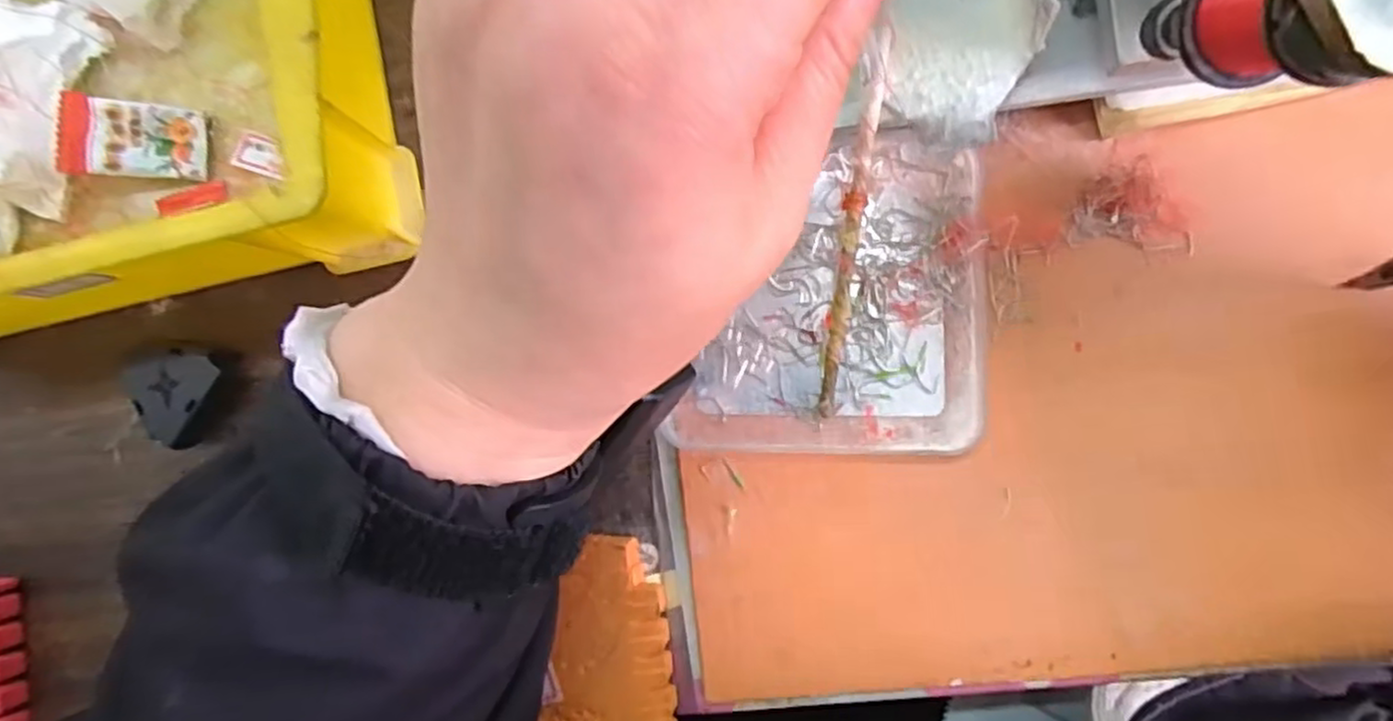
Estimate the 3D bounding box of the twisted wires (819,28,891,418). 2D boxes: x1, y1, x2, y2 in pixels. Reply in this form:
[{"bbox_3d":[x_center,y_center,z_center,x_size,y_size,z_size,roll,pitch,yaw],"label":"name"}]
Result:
[{"bbox_3d":[0.050,-0.042,0.237,0.007,0.004,0.120,9,98,8],"label":"twisted wires"}]

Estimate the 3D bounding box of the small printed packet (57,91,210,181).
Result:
[{"bbox_3d":[-0.212,-0.084,0.277,0.048,0.005,0.028,1,94,-14],"label":"small printed packet"}]

